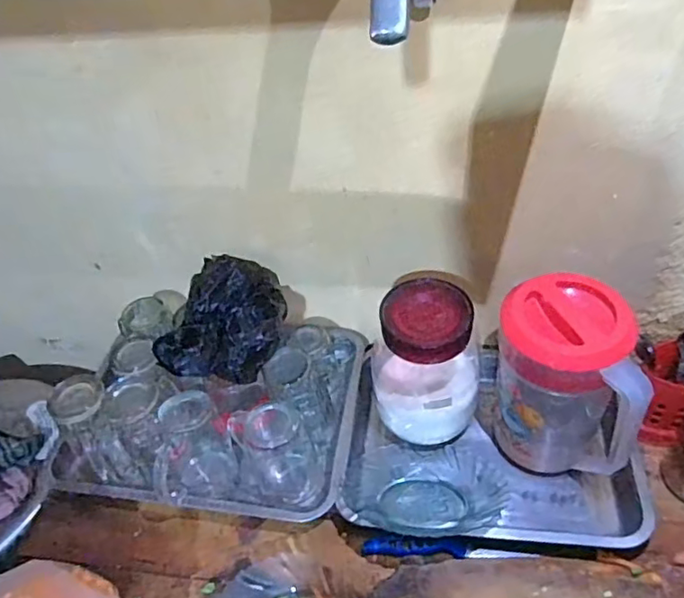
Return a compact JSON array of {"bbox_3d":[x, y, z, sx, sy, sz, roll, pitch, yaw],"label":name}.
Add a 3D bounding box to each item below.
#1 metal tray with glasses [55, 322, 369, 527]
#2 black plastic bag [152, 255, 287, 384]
[{"bbox_3d":[-0.172,0.126,0.752,0.366,0.130,0.267,3,45,10],"label":"metal tray with glasses"},{"bbox_3d":[-0.138,0.018,0.719,0.127,0.057,0.197,10,47,17],"label":"black plastic bag"}]

